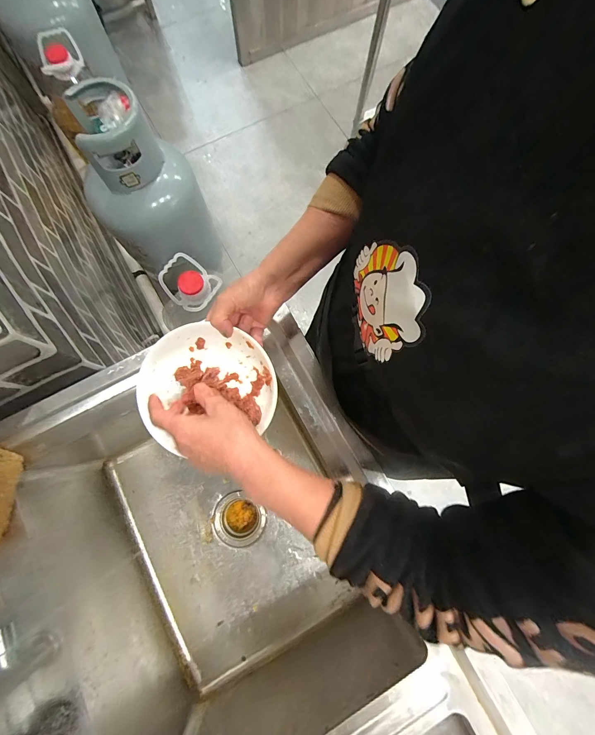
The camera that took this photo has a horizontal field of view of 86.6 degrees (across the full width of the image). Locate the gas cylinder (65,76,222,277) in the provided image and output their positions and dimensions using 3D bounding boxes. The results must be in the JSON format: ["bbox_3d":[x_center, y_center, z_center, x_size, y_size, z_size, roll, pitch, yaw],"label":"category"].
[{"bbox_3d":[-0.488,-0.548,1.038,0.317,0.576,0.278,-42,81,-9],"label":"gas cylinder"}]

